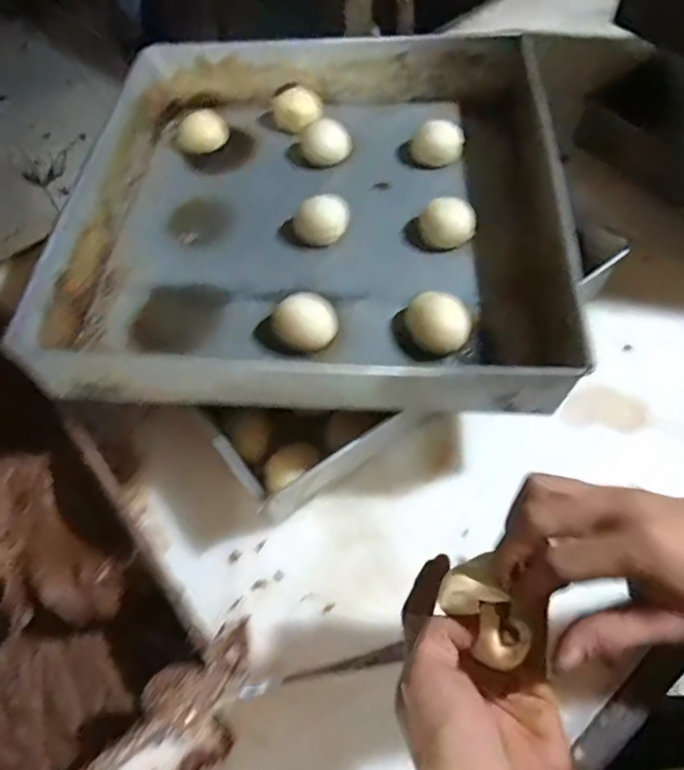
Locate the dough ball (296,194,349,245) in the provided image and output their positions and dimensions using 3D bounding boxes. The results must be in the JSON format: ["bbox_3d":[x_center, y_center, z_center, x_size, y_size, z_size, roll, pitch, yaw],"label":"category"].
[{"bbox_3d":[-0.019,-0.157,0.523,0.050,0.032,0.046,-1,59,2],"label":"dough ball"}]

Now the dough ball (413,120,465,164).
[{"bbox_3d":[0.100,-0.250,0.570,0.047,0.031,0.042,-14,59,-6],"label":"dough ball"}]

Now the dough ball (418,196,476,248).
[{"bbox_3d":[0.100,-0.150,0.512,0.050,0.030,0.041,12,60,10],"label":"dough ball"}]

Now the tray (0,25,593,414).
[{"bbox_3d":[-0.028,-0.171,0.524,0.417,0.108,0.409,-1,59,2],"label":"tray"}]

